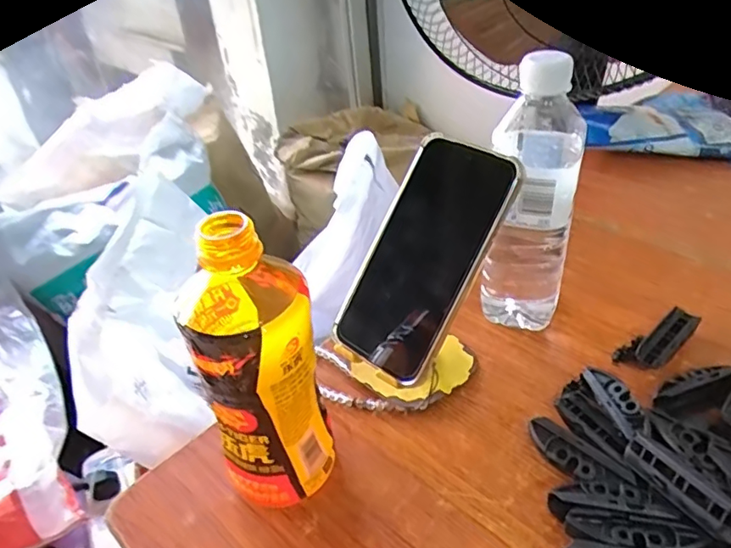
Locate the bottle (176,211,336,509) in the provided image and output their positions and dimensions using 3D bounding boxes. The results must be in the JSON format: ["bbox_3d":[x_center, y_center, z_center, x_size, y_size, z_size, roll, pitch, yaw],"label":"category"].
[{"bbox_3d":[-0.062,0.055,0.330,0.066,0.185,0.074,-16,38,-12],"label":"bottle"}]

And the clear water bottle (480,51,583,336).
[{"bbox_3d":[0.126,-0.051,0.426,0.065,0.208,0.066,6,39,17],"label":"clear water bottle"}]

